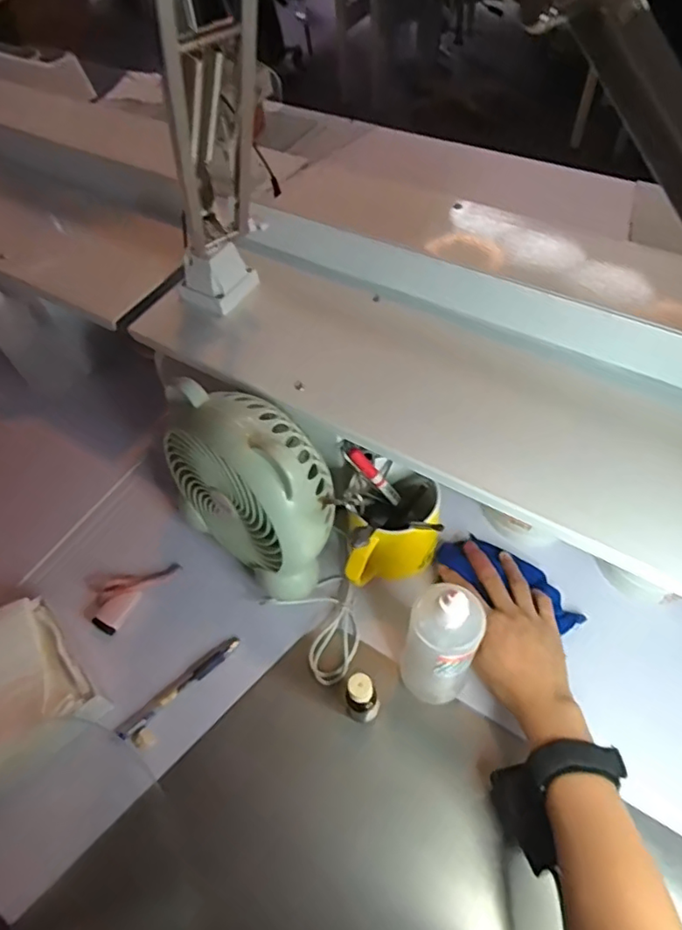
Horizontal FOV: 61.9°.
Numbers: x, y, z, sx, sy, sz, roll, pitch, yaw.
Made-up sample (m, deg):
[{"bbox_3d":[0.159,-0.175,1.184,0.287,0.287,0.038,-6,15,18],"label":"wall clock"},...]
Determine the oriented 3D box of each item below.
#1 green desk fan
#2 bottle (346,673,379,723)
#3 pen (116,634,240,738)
[{"bbox_3d":[-0.084,0.025,0.534,0.173,0.189,0.095,34,65,25],"label":"green desk fan"},{"bbox_3d":[0.017,0.196,0.473,0.025,0.078,0.024,-2,55,3],"label":"bottle"},{"bbox_3d":[-0.148,0.206,0.527,0.129,0.005,0.013,-37,60,-19],"label":"pen"}]

